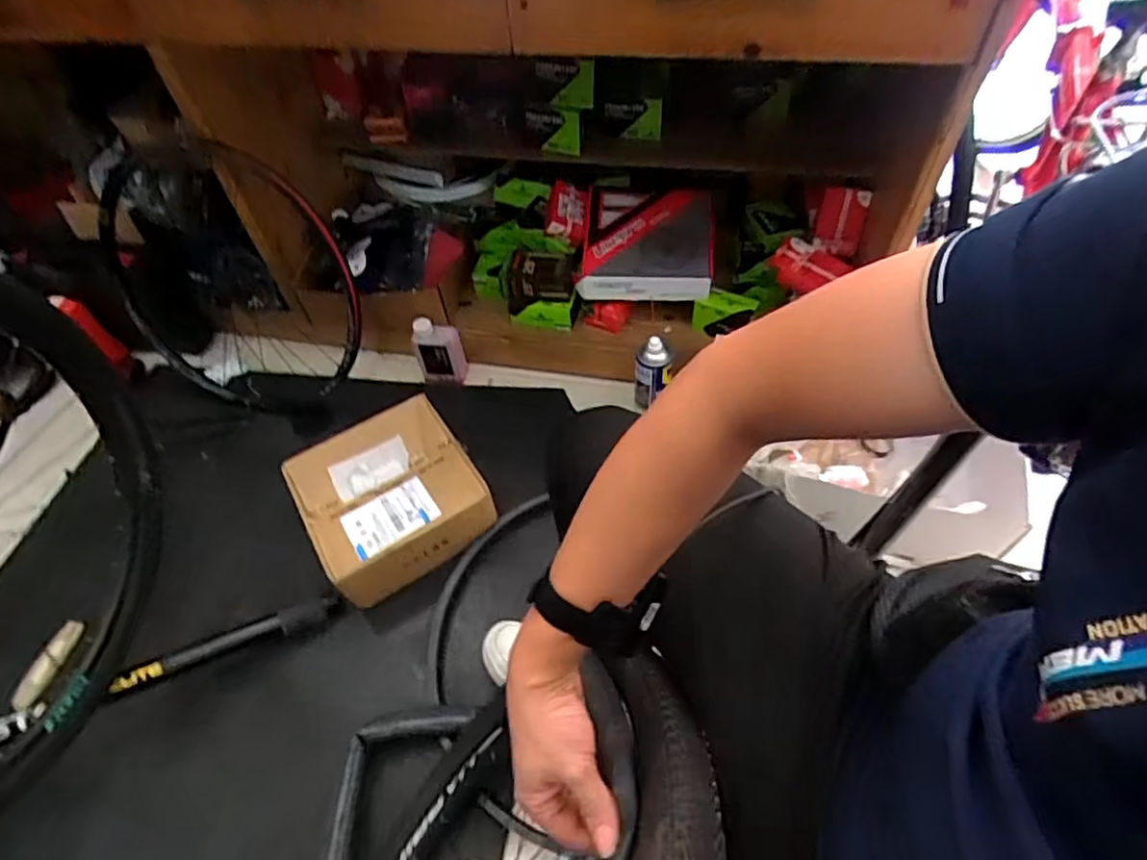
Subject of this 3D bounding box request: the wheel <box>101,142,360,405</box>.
[{"bbox_3d":[-0.670,-0.281,1.217,0.576,0.529,0.094,4,32,18],"label":"wheel"}]

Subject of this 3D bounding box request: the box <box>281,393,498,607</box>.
[{"bbox_3d":[-0.313,0.107,1.049,0.275,0.108,0.269,-29,55,-17],"label":"box"}]

